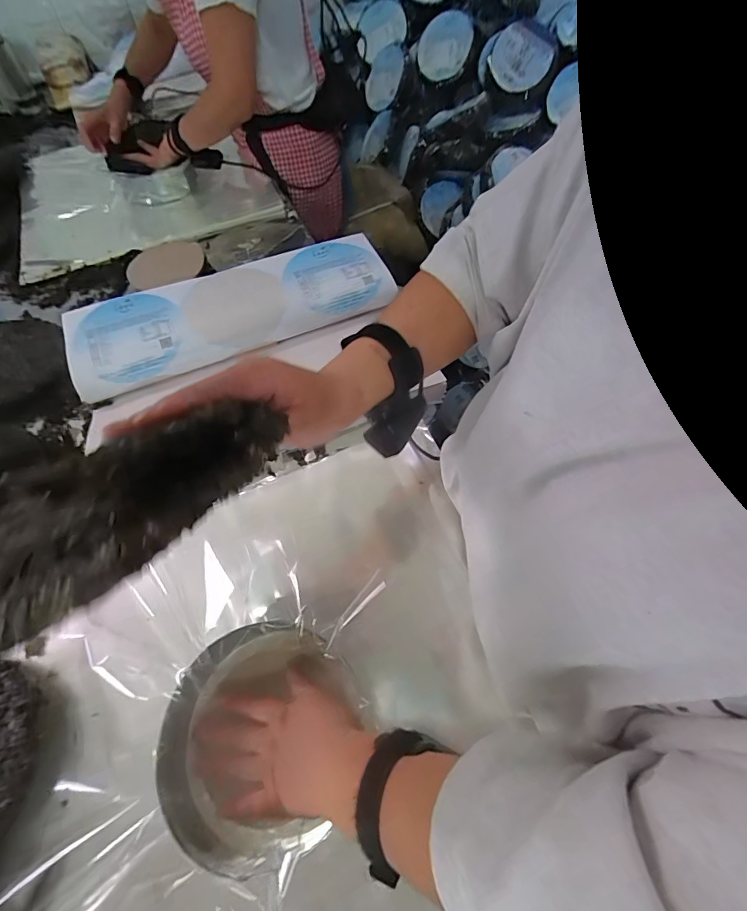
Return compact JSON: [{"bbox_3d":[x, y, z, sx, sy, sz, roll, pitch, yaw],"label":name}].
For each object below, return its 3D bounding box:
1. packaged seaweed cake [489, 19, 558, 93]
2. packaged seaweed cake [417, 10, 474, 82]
[{"bbox_3d":[0.345,-0.926,0.988,0.130,0.123,0.016,36,30,4],"label":"packaged seaweed cake"},{"bbox_3d":[0.191,-1.081,1.121,0.028,0.149,0.150,-6,46,-51],"label":"packaged seaweed cake"}]

